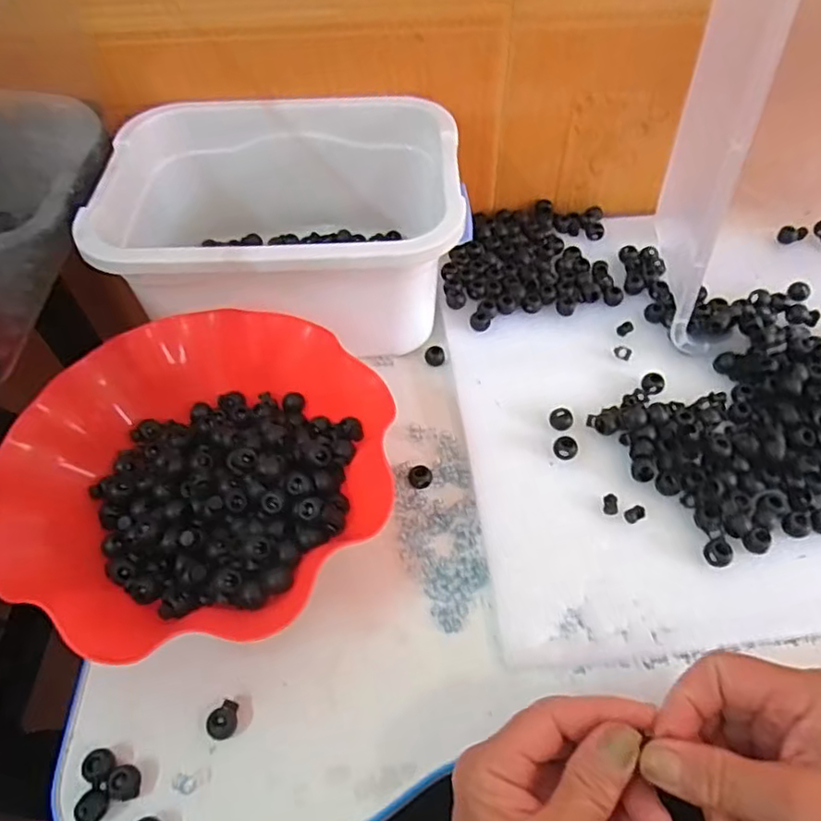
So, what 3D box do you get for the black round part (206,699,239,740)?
[{"bbox_3d":[-0.099,0.164,0.336,0.015,0.007,0.019,25,58,18],"label":"black round part"}]

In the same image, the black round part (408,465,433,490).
[{"bbox_3d":[0.007,0.044,0.421,0.016,0.008,0.015,0,54,0],"label":"black round part"}]

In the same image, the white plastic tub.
[{"bbox_3d":[-0.093,-0.133,0.481,0.245,0.116,0.182,0,54,1],"label":"white plastic tub"}]

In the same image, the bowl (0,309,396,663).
[{"bbox_3d":[-0.126,0.041,0.390,0.213,0.063,0.214,0,54,0],"label":"bowl"}]

